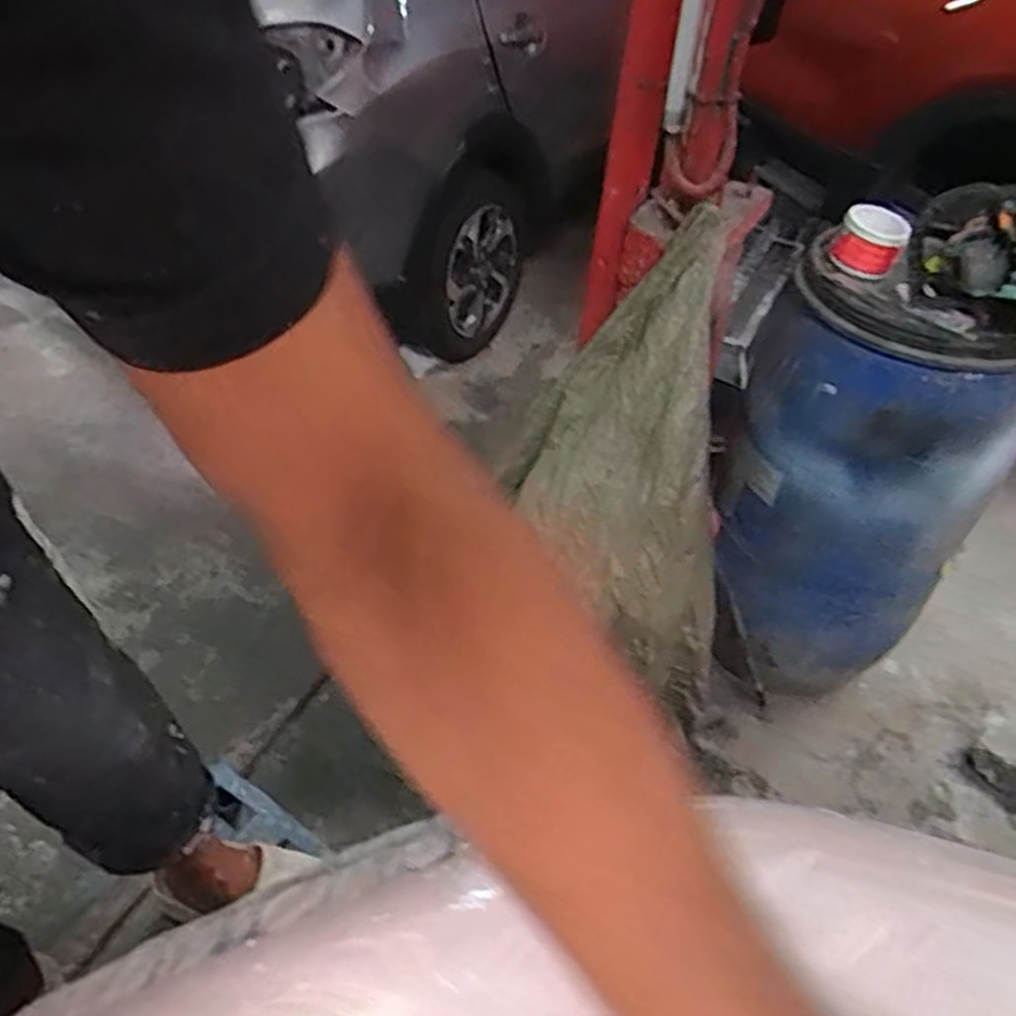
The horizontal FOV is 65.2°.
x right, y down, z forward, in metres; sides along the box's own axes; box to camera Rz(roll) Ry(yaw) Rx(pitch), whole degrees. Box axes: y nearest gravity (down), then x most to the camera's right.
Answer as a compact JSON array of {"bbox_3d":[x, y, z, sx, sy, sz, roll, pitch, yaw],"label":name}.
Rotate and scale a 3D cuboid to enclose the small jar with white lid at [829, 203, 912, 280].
[{"bbox_3d":[0.606,-0.450,1.326,0.110,0.082,0.120,24,47,19],"label":"small jar with white lid"}]

